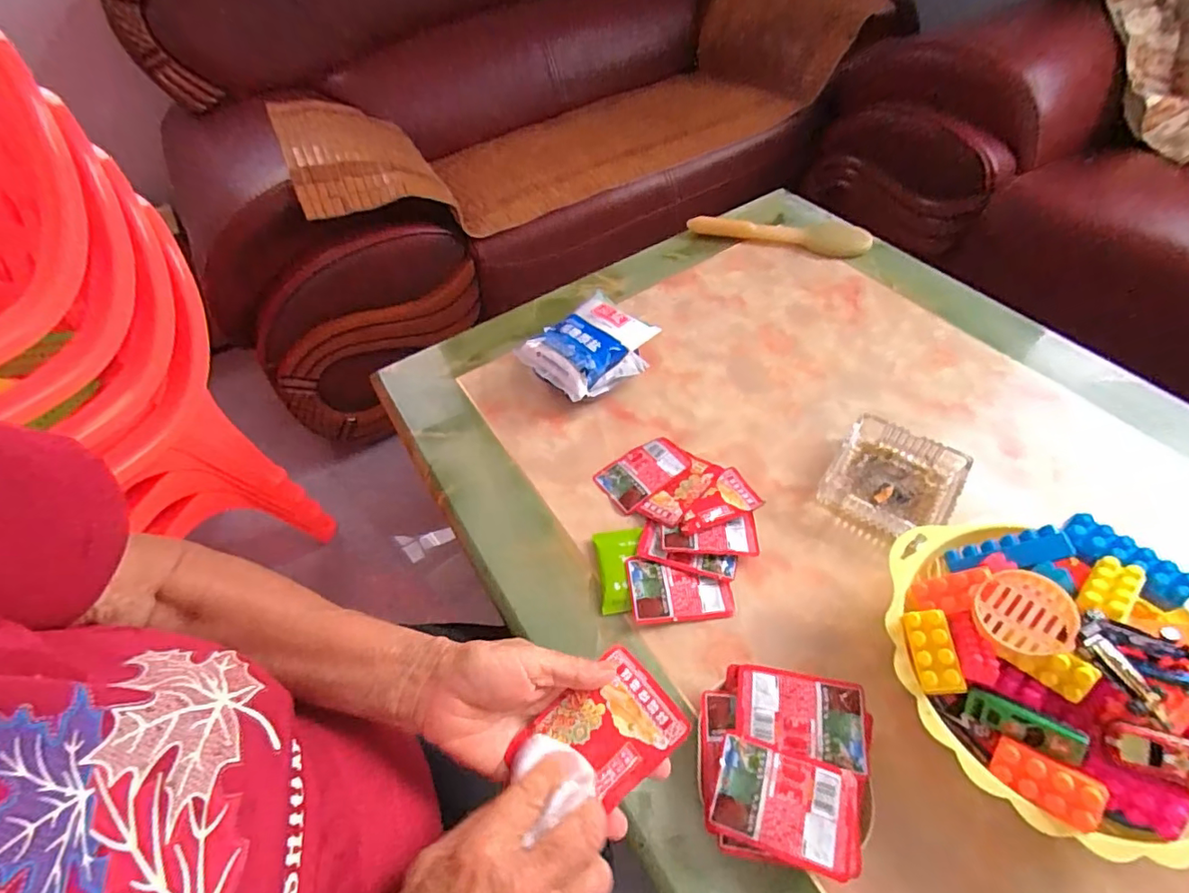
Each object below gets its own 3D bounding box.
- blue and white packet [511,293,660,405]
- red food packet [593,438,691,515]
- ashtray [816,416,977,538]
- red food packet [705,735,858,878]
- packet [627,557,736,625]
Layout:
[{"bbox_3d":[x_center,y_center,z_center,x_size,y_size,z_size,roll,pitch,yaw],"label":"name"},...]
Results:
[{"bbox_3d":[-0.005,-0.120,0.716,0.154,0.069,0.125,-36,57,-21],"label":"blue and white packet"},{"bbox_3d":[0.057,0.031,0.633,0.099,0.015,0.063,-32,56,-18],"label":"red food packet"},{"bbox_3d":[0.317,0.037,0.587,0.122,0.038,0.123,27,59,24],"label":"ashtray"},{"bbox_3d":[0.141,0.265,0.409,0.101,0.011,0.069,10,54,13],"label":"red food packet"},{"bbox_3d":[0.084,0.140,0.544,0.097,0.010,0.065,-7,52,0],"label":"packet"}]

